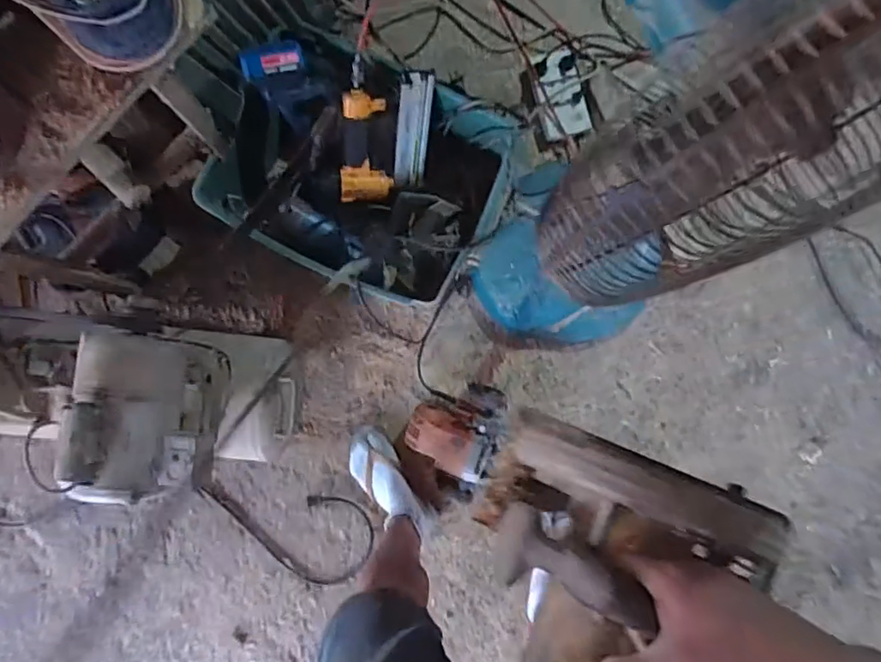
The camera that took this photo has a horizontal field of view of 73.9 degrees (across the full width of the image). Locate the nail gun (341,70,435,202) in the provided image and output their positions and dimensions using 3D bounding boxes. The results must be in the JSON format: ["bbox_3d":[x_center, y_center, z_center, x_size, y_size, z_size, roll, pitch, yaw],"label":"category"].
[{"bbox_3d":[-0.104,-0.370,1.120,0.172,0.067,0.243,-9,127,-24],"label":"nail gun"}]

